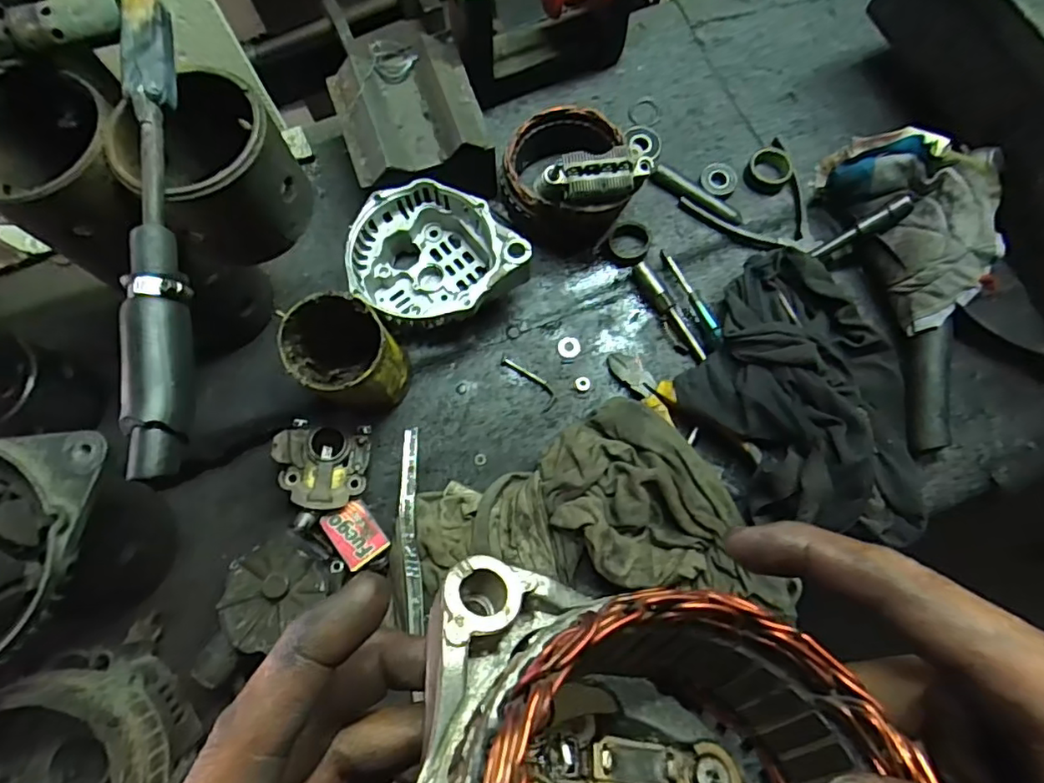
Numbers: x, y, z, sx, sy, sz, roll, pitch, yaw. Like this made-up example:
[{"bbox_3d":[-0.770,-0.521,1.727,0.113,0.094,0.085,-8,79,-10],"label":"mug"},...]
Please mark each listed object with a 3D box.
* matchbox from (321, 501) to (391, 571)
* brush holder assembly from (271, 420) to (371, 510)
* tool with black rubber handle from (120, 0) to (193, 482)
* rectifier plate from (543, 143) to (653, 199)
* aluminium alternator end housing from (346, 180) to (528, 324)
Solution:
[{"bbox_3d":[-0.137,0.118,0.475,0.037,0.008,0.050,-36,76,-8],"label":"matchbox"},{"bbox_3d":[-0.167,0.060,0.476,0.072,0.022,0.070,6,74,3],"label":"brush holder assembly"},{"bbox_3d":[-0.188,-0.091,0.297,0.025,0.034,0.268,-7,74,-1],"label":"tool with black rubber handle"},{"bbox_3d":[0.061,-0.174,0.454,0.084,0.021,0.037,-16,74,-3],"label":"rectifier plate"},{"bbox_3d":[-0.079,-0.109,0.498,0.120,0.072,0.132,-44,78,-10],"label":"aluminium alternator end housing"}]

